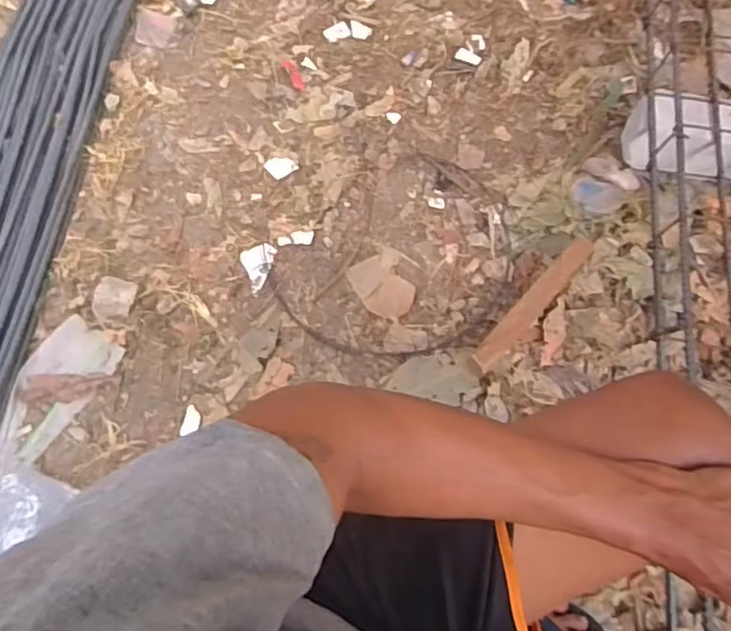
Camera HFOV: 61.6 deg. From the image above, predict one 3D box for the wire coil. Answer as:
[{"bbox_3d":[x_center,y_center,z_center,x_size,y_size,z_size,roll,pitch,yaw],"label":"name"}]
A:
[{"bbox_3d":[0.083,-0.091,1.050,0.321,0.025,0.414,42,73,14],"label":"wire coil"}]

